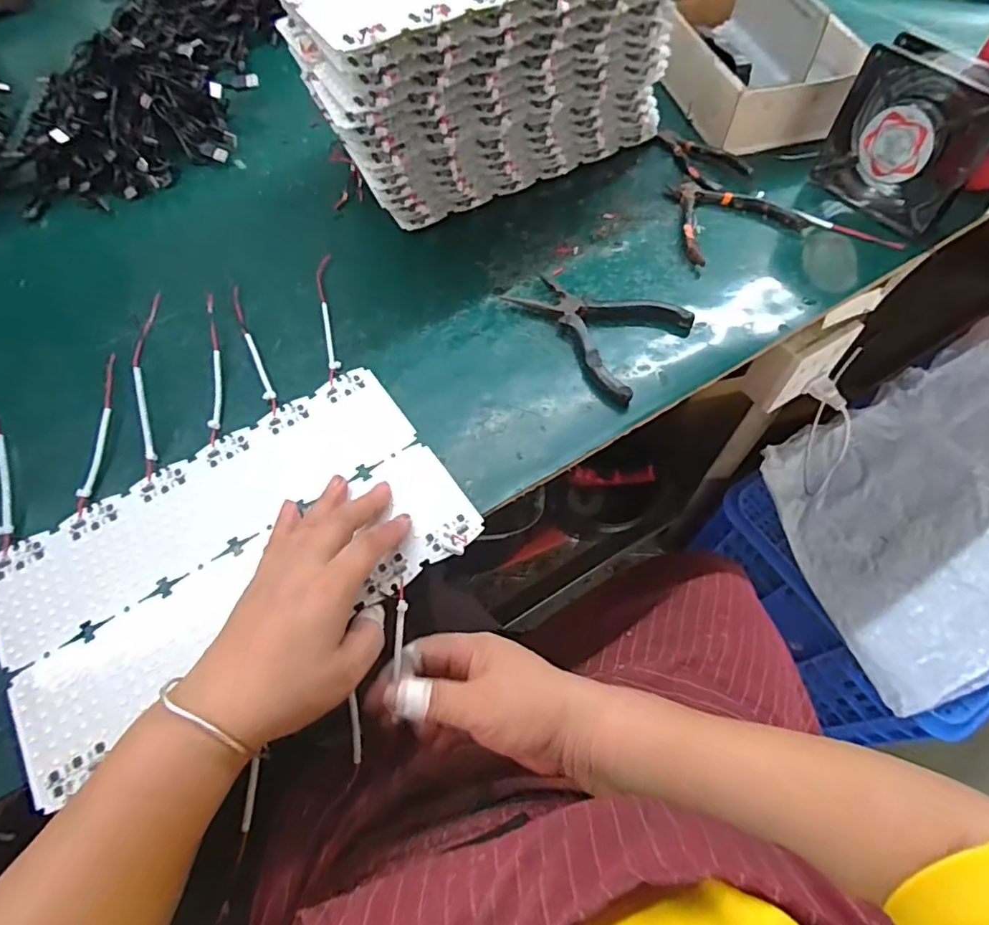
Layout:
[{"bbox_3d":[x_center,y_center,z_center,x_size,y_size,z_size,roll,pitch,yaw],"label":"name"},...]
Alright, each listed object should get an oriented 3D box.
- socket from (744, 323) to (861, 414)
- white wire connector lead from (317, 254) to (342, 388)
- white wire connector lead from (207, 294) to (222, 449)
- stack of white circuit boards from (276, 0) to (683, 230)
[{"bbox_3d":[0.305,-0.103,0.571,0.090,0.085,0.044,-26,64,-13],"label":"socket"},{"bbox_3d":[-0.145,-0.128,0.498,0.013,0.004,0.150,-12,61,-3],"label":"white wire connector lead"},{"bbox_3d":[-0.232,-0.080,0.471,0.009,0.008,0.157,-14,61,-4],"label":"white wire connector lead"},{"bbox_3d":[-0.010,-0.360,0.522,0.304,0.175,0.171,-27,63,-11],"label":"stack of white circuit boards"}]

